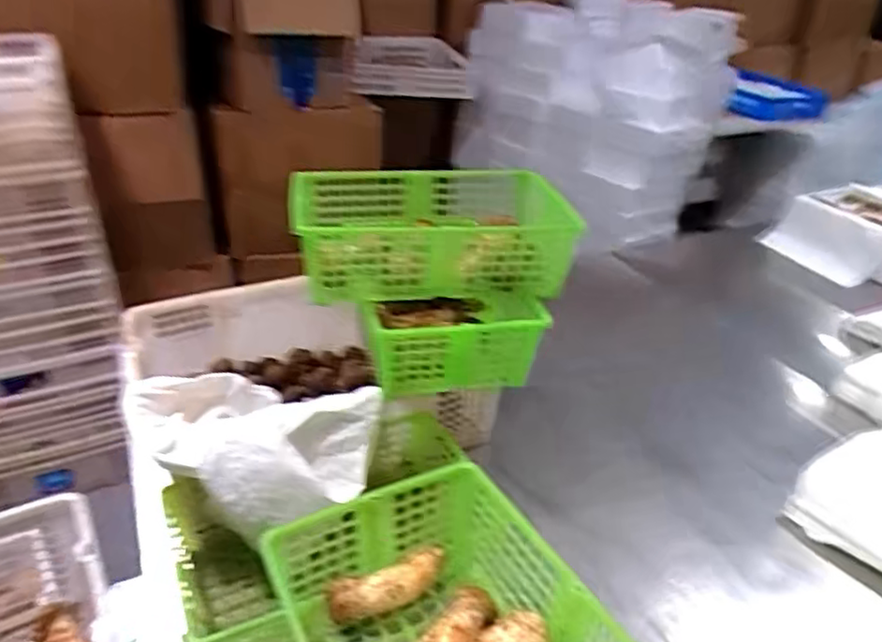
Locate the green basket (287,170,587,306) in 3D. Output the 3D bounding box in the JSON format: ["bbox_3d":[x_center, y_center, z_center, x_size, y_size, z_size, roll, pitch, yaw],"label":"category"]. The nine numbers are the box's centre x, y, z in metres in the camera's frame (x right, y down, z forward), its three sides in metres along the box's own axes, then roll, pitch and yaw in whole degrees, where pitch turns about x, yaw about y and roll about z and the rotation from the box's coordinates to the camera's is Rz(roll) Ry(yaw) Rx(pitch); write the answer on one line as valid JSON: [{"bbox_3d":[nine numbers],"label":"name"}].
[{"bbox_3d":[-0.007,-0.124,0.891,0.362,0.100,0.248,-1,31,-6],"label":"green basket"}]

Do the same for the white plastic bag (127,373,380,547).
[{"bbox_3d":[-0.221,0.132,0.772,0.274,0.091,0.209,15,33,21],"label":"white plastic bag"}]

